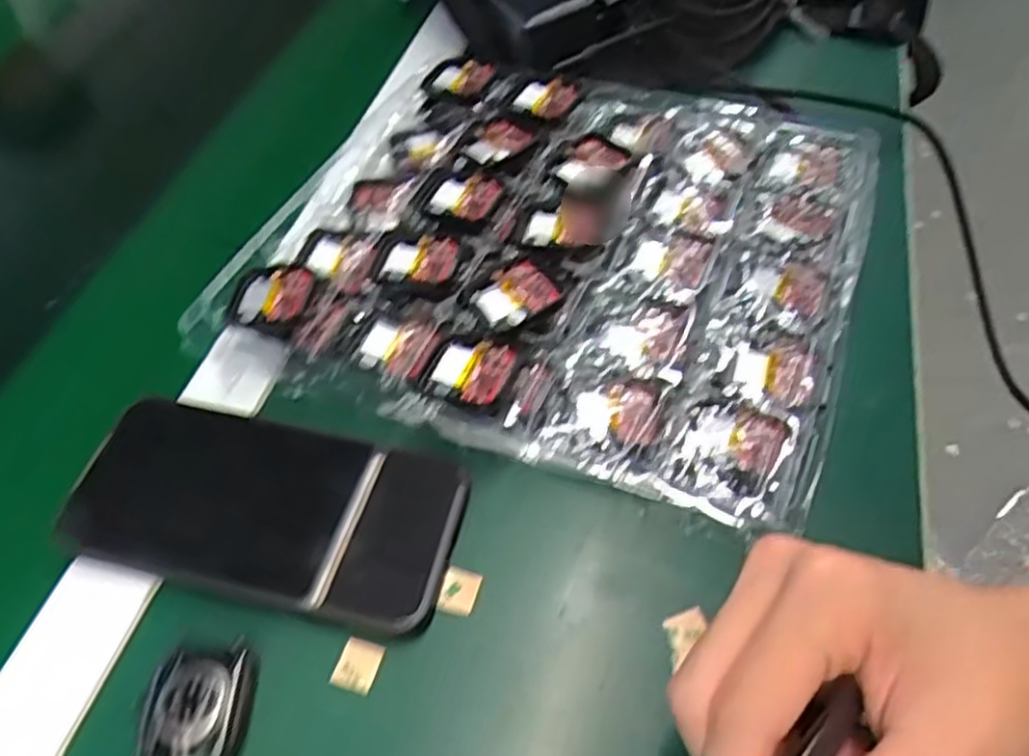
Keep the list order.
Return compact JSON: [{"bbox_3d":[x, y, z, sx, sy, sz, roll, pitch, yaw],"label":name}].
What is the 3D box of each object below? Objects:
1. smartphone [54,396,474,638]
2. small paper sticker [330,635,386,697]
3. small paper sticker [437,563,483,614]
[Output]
[{"bbox_3d":[-0.101,0.052,0.317,0.152,0.013,0.076,10,54,11],"label":"smartphone"},{"bbox_3d":[-0.059,0.108,0.290,0.016,0.004,0.019,13,55,13],"label":"small paper sticker"},{"bbox_3d":[-0.022,0.084,0.306,0.015,0.004,0.018,14,55,14],"label":"small paper sticker"}]

